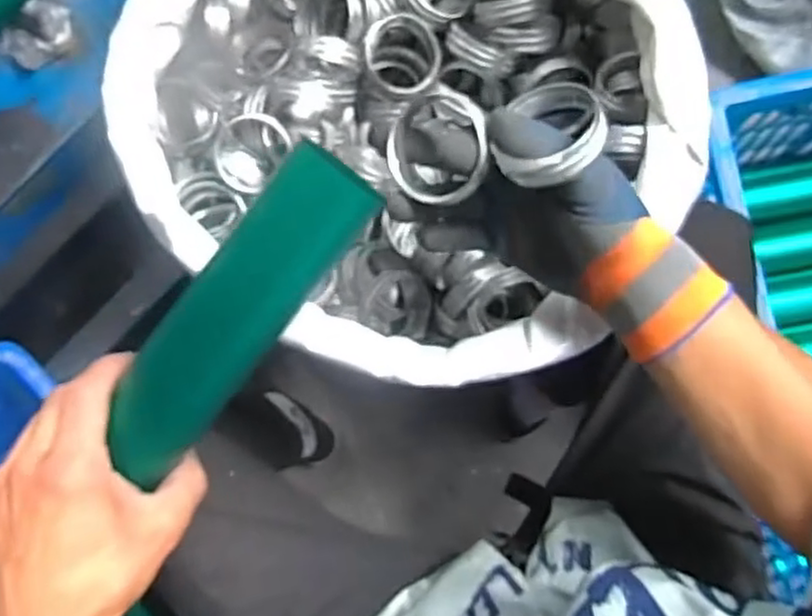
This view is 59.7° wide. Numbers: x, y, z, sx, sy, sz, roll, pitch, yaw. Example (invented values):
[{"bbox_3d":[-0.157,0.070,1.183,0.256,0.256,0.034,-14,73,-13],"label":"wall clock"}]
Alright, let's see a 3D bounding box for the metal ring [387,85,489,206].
[{"bbox_3d":[0.016,-0.085,0.375,0.059,0.012,0.058,-21,85,21],"label":"metal ring"}]

